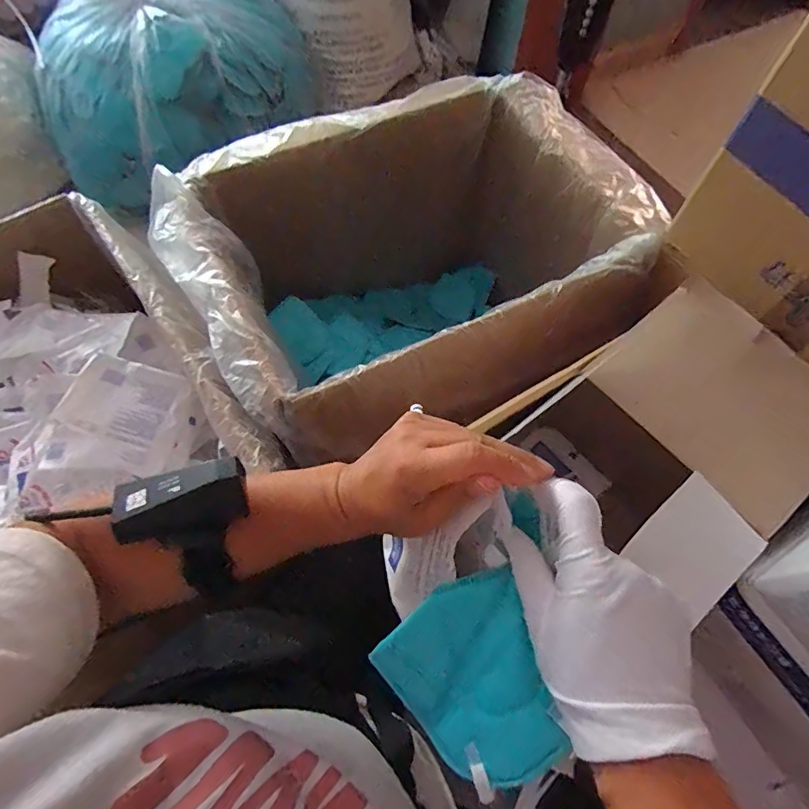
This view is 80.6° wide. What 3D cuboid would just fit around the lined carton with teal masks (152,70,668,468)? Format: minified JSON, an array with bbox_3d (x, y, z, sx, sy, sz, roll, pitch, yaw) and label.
[{"bbox_3d":[0.039,-0.194,0.881,0.739,0.414,0.508,-25,68,-13],"label":"lined carton with teal masks"}]

